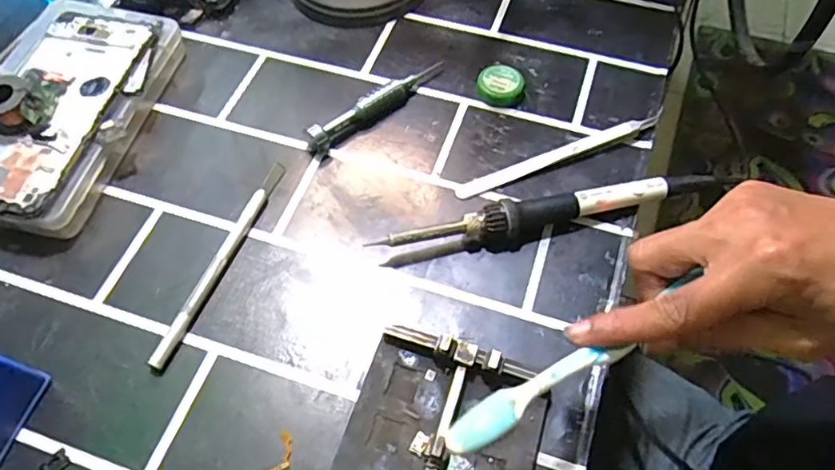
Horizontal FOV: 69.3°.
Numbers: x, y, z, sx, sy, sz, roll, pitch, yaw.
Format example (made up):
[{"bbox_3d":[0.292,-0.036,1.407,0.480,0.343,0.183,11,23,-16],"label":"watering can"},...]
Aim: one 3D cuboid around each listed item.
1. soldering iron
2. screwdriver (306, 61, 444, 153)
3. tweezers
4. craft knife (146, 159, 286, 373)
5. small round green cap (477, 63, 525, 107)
[{"bbox_3d":[0.083,-0.014,0.350,0.215,0.020,0.019,-10,59,-5],"label":"soldering iron"},{"bbox_3d":[-0.024,-0.088,0.400,0.111,0.016,0.013,-37,65,-20],"label":"screwdriver"},{"bbox_3d":[0.092,-0.051,0.380,0.143,0.009,0.013,-19,60,-11],"label":"tweezers"},{"bbox_3d":[-0.110,0.012,0.344,0.009,0.009,0.138,17,60,11],"label":"craft knife"},{"bbox_3d":[0.056,-0.101,0.409,0.031,0.013,0.029,0,58,1],"label":"small round green cap"}]

